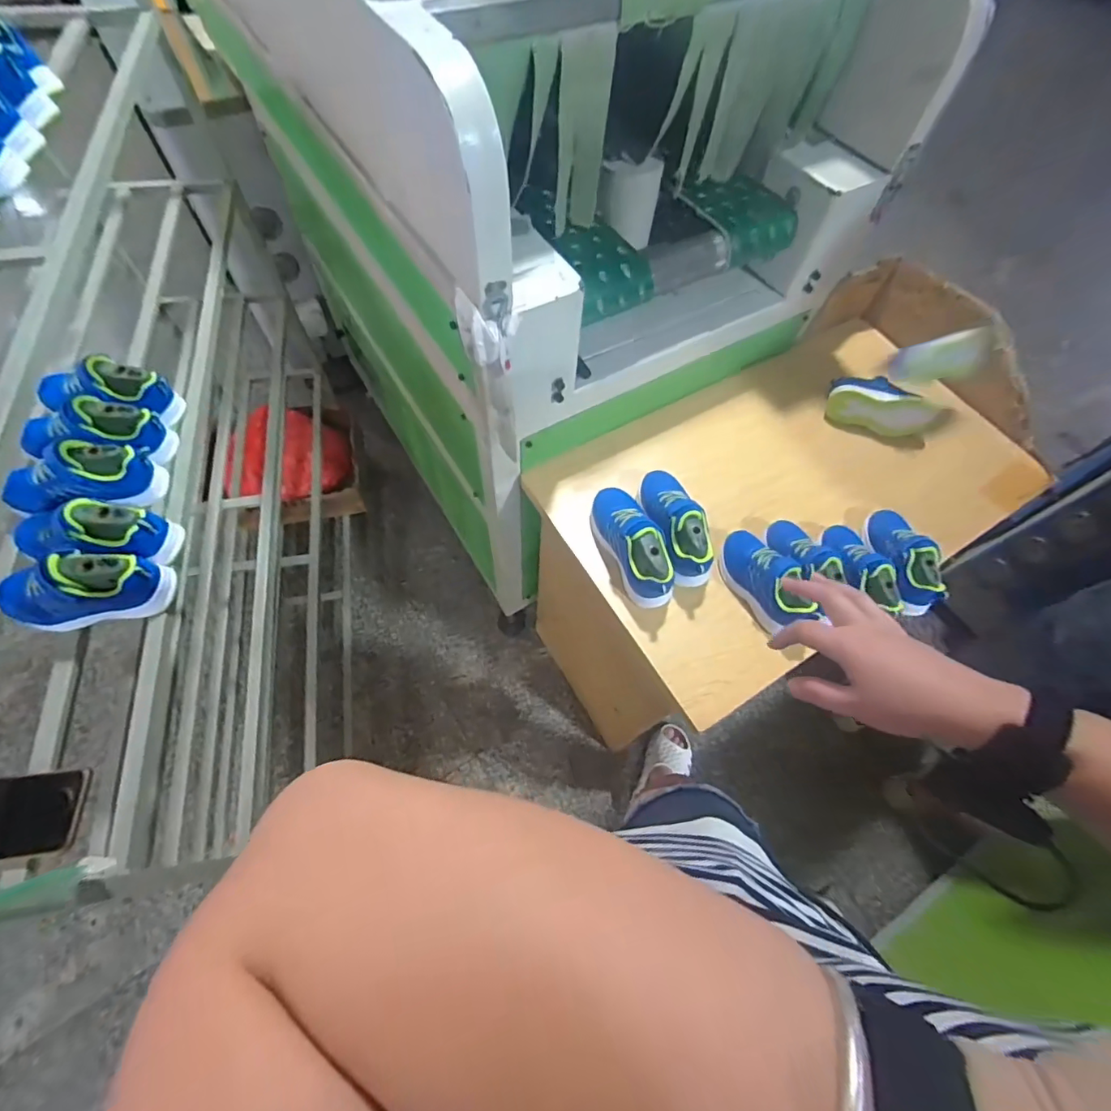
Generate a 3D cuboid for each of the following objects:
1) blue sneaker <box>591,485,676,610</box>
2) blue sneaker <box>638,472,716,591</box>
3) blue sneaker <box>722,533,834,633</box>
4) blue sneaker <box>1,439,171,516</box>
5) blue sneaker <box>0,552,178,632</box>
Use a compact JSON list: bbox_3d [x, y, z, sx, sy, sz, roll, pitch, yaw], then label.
[{"bbox_3d":[0.114,-0.025,0.734,0.073,0.082,0.192,-18,66,-12],"label":"blue sneaker"},{"bbox_3d":[0.179,-0.054,0.750,0.074,0.075,0.191,-12,65,-9],"label":"blue sneaker"},{"bbox_3d":[0.299,0.028,0.723,0.075,0.067,0.158,-16,65,-11],"label":"blue sneaker"},{"bbox_3d":[-0.576,-0.088,0.620,0.146,0.078,0.062,-8,64,-7],"label":"blue sneaker"},{"bbox_3d":[-0.532,0.038,0.560,0.167,0.078,0.071,-6,64,-6],"label":"blue sneaker"}]

